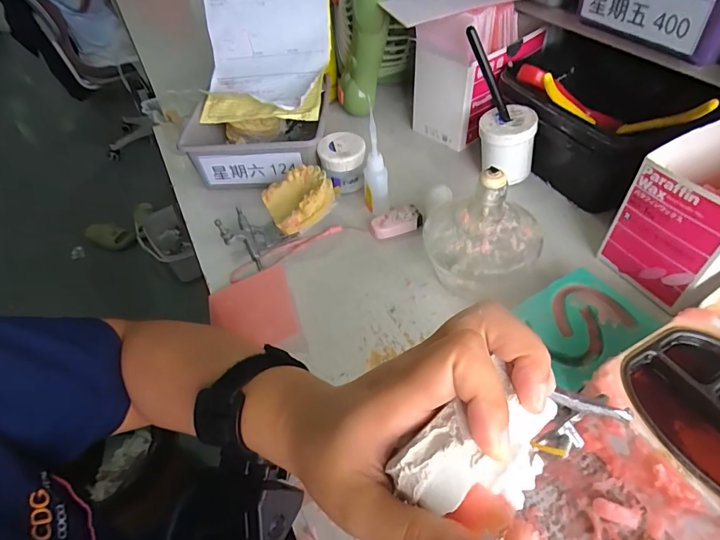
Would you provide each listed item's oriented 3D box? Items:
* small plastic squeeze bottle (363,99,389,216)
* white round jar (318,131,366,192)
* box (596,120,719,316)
[{"bbox_3d":[0.015,-0.107,0.411,0.023,0.099,0.025,0,48,6],"label":"small plastic squeeze bottle"},{"bbox_3d":[-0.018,-0.116,0.459,0.048,0.048,0.044,-3,48,3],"label":"white round jar"},{"bbox_3d":[0.309,-0.056,0.352,0.184,0.094,0.095,-26,51,-17],"label":"box"}]

